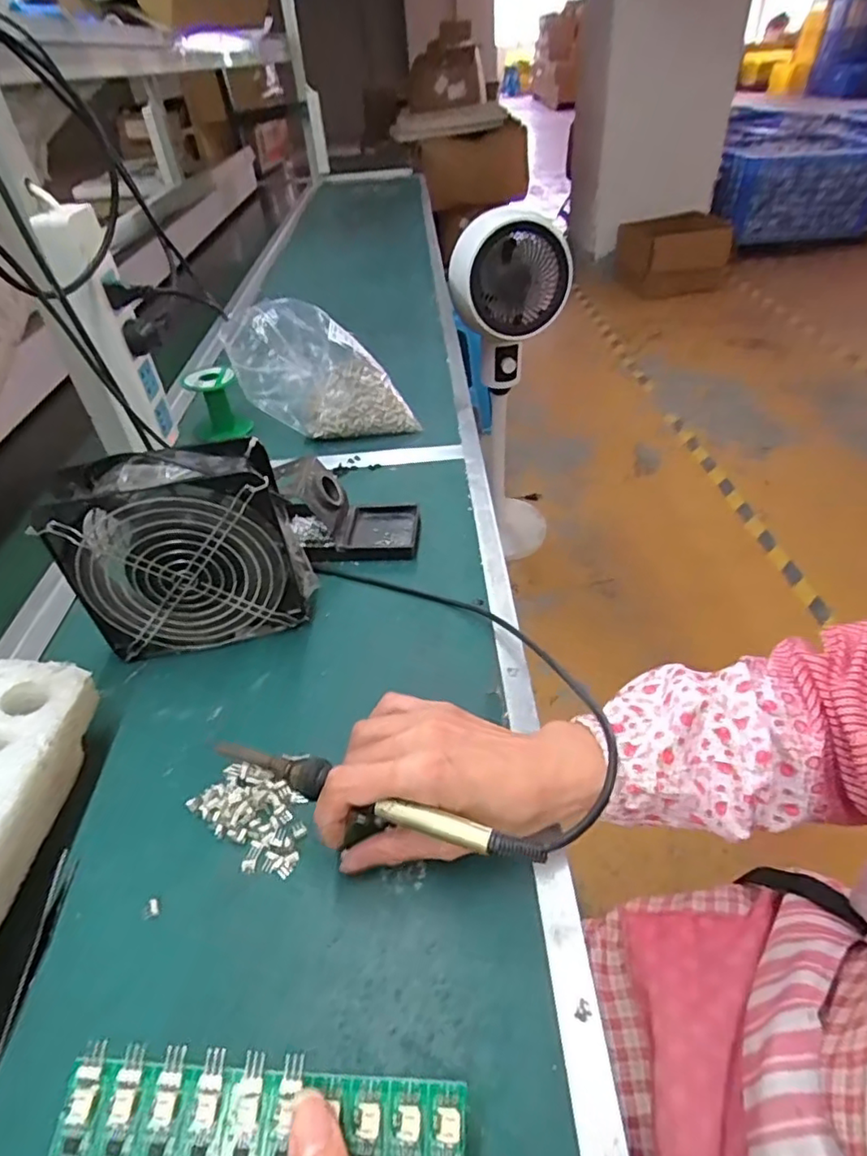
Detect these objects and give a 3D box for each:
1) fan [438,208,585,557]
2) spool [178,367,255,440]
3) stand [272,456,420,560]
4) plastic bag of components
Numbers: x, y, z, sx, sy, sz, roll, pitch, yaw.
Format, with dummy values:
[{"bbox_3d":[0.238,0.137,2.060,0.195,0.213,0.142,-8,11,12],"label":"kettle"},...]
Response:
[{"bbox_3d":[0.169,-0.587,1.302,0.247,0.352,0.175,2,41,7],"label":"fan"},{"bbox_3d":[-0.267,-0.217,0.733,0.062,0.073,0.068,-18,43,-15],"label":"spool"},{"bbox_3d":[-0.079,-0.065,0.540,0.126,0.067,0.074,-5,41,0],"label":"stand"},{"bbox_3d":[-0.131,-0.237,0.687,0.212,0.144,0.070,1,41,6],"label":"plastic bag of components"}]

